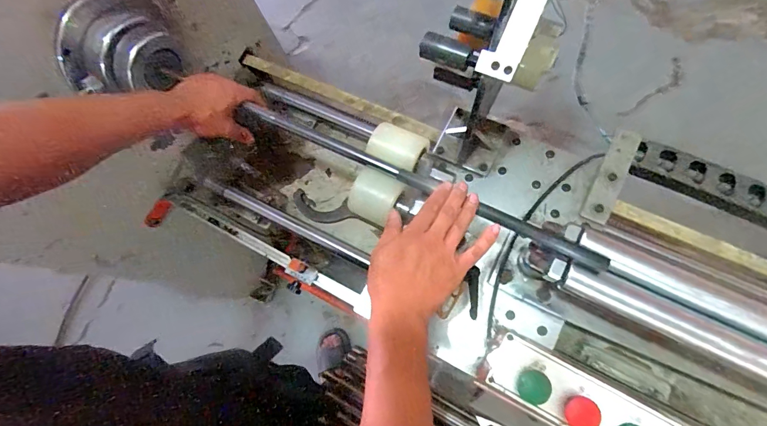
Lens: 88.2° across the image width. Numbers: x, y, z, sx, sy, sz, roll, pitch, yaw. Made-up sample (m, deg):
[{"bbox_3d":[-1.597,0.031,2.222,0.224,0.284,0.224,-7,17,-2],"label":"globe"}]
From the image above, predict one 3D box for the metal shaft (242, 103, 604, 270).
[{"bbox_3d":[0.034,-0.043,0.526,0.519,0.027,0.028,26,76,12],"label":"metal shaft"}]

